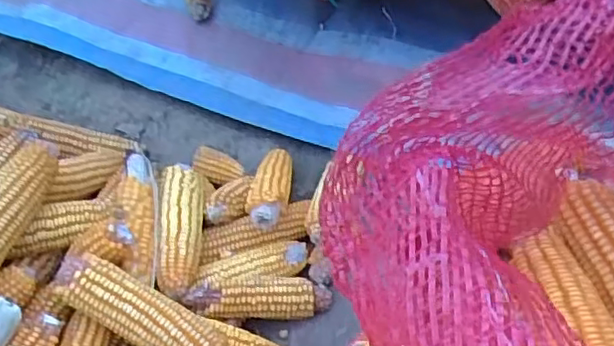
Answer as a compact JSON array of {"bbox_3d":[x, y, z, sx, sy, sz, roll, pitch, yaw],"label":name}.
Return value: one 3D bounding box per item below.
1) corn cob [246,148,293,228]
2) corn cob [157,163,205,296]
[{"bbox_3d":[-0.041,0.011,0.755,0.048,0.047,0.136,3,50,4],"label":"corn cob"},{"bbox_3d":[-0.134,0.057,0.701,0.047,0.040,0.177,-7,50,-4],"label":"corn cob"}]

